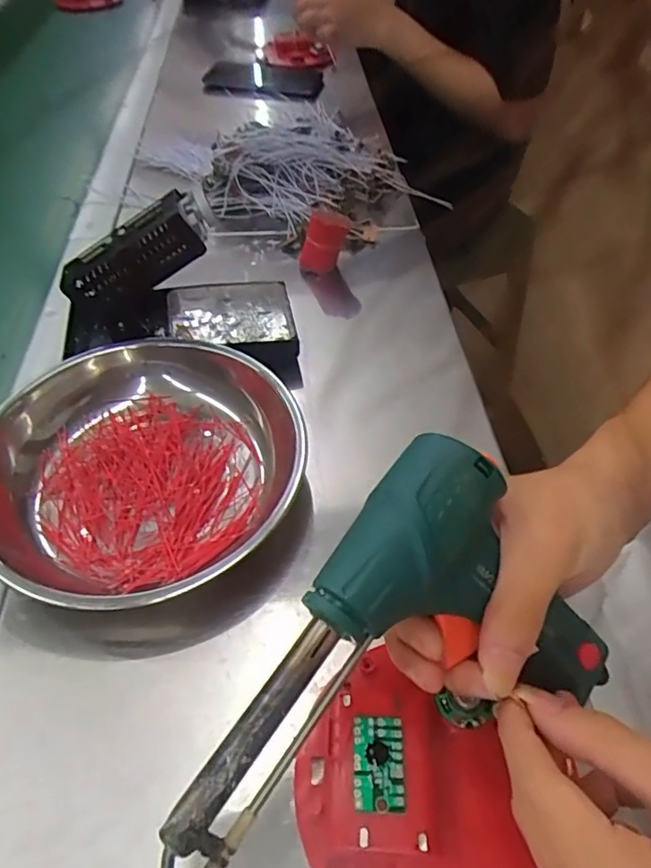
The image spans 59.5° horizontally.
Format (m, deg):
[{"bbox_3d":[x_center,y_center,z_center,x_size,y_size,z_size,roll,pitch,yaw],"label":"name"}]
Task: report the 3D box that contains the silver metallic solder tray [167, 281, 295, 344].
[{"bbox_3d":[-0.075,-0.094,0.452,0.092,0.018,0.055,-9,50,-8],"label":"silver metallic solder tray"}]

